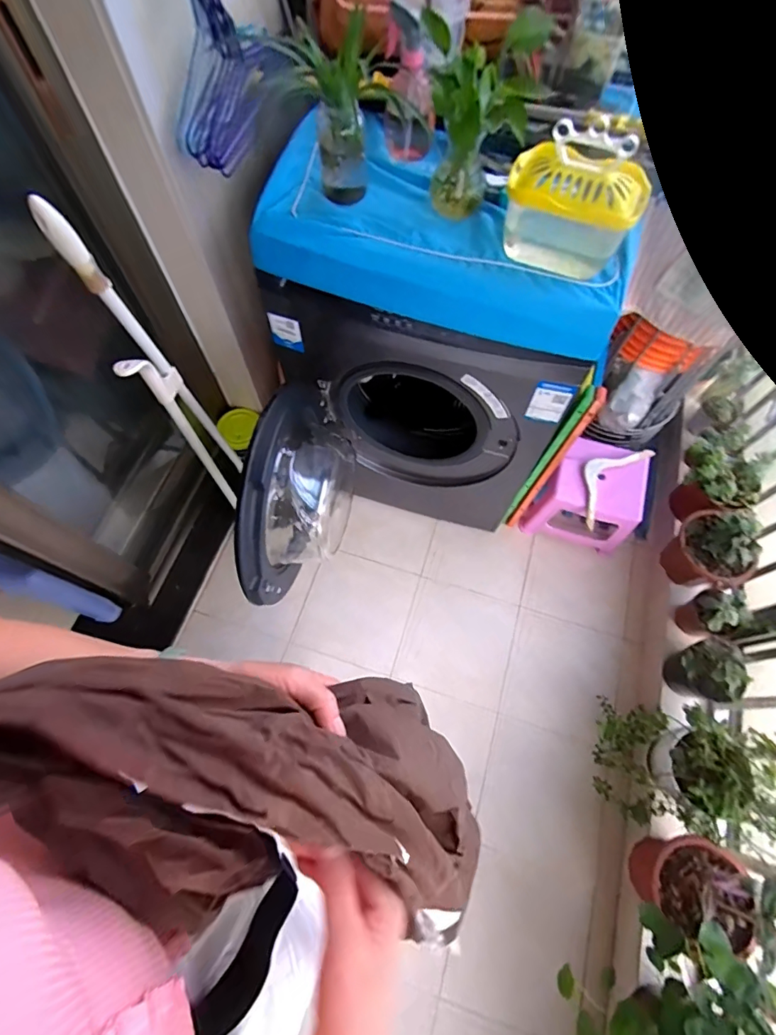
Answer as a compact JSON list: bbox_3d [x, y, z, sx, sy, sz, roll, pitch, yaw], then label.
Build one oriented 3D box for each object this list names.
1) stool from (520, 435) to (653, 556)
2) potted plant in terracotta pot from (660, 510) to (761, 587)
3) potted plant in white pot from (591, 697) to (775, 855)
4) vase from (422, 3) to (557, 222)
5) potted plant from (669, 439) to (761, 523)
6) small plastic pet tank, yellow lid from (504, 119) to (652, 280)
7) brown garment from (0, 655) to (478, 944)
[{"bbox_3d":[0.566,-0.063,1.356,0.267,0.242,0.232,18,68,7],"label":"stool"},{"bbox_3d":[0.826,0.069,1.188,0.169,0.219,0.176,0,67,0],"label":"potted plant in terracotta pot"},{"bbox_3d":[0.642,0.545,1.014,0.254,0.285,0.248,14,68,5],"label":"potted plant in white pot"},{"bbox_3d":[0.132,-0.566,0.691,0.123,0.224,0.155,-28,70,-12],"label":"vase"},{"bbox_3d":[0.867,-0.074,1.274,0.172,0.215,0.167,7,67,3],"label":"potted plant"},{"bbox_3d":[0.257,-0.437,0.663,0.175,0.170,0.078,27,70,10],"label":"small plastic pet tank, yellow lid"},{"bbox_3d":[-0.072,0.188,0.316,0.362,0.093,0.164,23,66,-23],"label":"brown garment"}]

